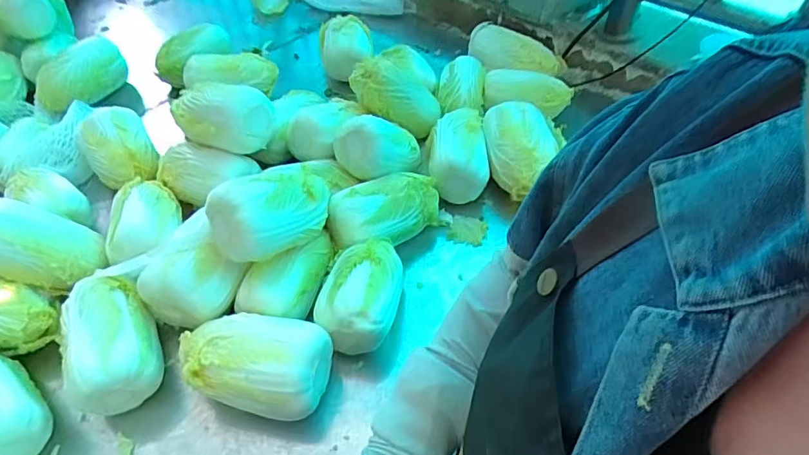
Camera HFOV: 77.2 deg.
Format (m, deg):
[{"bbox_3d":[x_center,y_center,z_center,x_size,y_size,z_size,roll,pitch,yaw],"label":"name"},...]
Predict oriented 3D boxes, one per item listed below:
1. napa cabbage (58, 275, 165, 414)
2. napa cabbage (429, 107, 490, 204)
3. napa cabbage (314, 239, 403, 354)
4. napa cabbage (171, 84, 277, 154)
[{"bbox_3d":[-0.347,0.137,0.602,0.093,0.085,0.155,-25,53,-19],"label":"napa cabbage"},{"bbox_3d":[0.086,-0.121,0.825,0.092,0.101,0.150,0,49,1],"label":"napa cabbage"},{"bbox_3d":[-0.054,0.084,0.663,0.096,0.092,0.149,9,50,8],"label":"napa cabbage"},{"bbox_3d":[-0.283,-0.169,0.777,0.158,0.093,0.089,11,50,10],"label":"napa cabbage"}]

